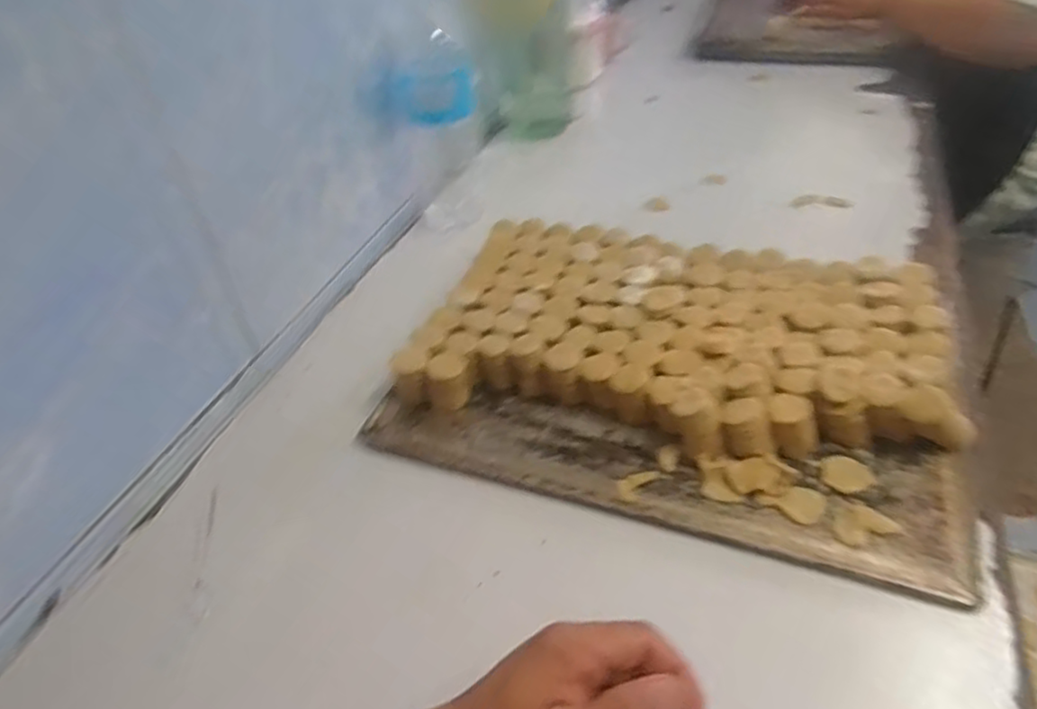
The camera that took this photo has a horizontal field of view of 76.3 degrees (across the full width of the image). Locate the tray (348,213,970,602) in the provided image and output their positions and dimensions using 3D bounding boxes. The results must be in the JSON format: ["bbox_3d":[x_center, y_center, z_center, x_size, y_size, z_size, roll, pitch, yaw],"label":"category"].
[{"bbox_3d":[0.132,-0.002,0.560,0.434,0.051,0.299,14,46,18],"label":"tray"}]

